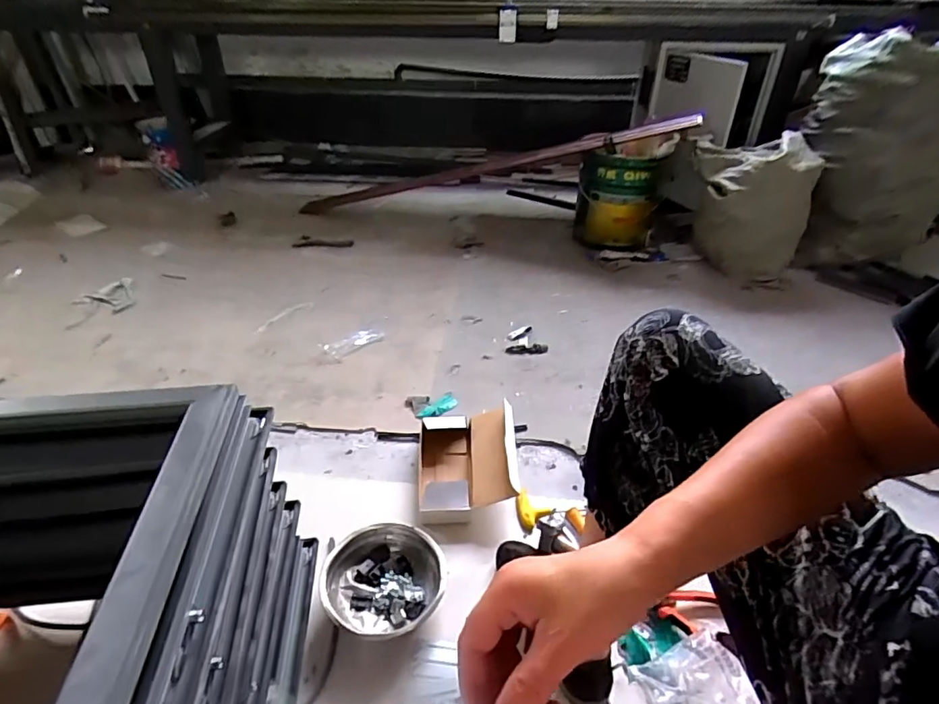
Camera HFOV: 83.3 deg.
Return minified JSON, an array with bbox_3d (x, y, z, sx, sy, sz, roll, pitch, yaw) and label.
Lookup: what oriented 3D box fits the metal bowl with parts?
[{"bbox_3d":[-0.129,0.362,0.824,0.183,0.075,0.177,-1,36,1],"label":"metal bowl with parts"}]

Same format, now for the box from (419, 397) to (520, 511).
[{"bbox_3d":[-0.005,0.210,1.009,0.182,0.088,0.223,-2,36,-1],"label":"box"}]

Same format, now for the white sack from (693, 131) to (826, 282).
[{"bbox_3d":[0.856,-0.439,1.655,0.313,0.389,0.258,-2,36,-1],"label":"white sack"}]

